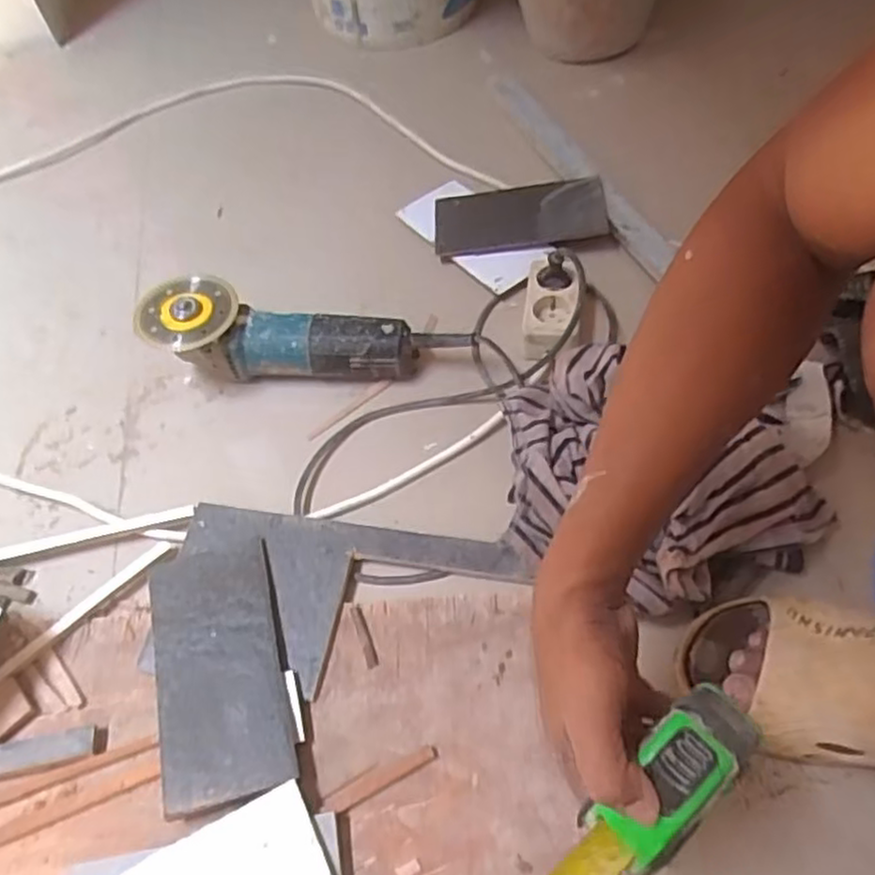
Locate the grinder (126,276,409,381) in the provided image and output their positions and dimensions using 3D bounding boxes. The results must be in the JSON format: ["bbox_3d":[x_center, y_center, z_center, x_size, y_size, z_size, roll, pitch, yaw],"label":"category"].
[{"bbox_3d":[-0.157,-0.107,0.734,0.259,0.085,0.080,-2,56,3],"label":"grinder"}]

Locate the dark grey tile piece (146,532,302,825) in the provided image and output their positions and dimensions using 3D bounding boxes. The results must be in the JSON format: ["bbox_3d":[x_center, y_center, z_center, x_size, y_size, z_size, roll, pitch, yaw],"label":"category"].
[{"bbox_3d":[-0.170,0.174,0.560,0.091,0.009,0.195,-14,56,-8],"label":"dark grey tile piece"}]

